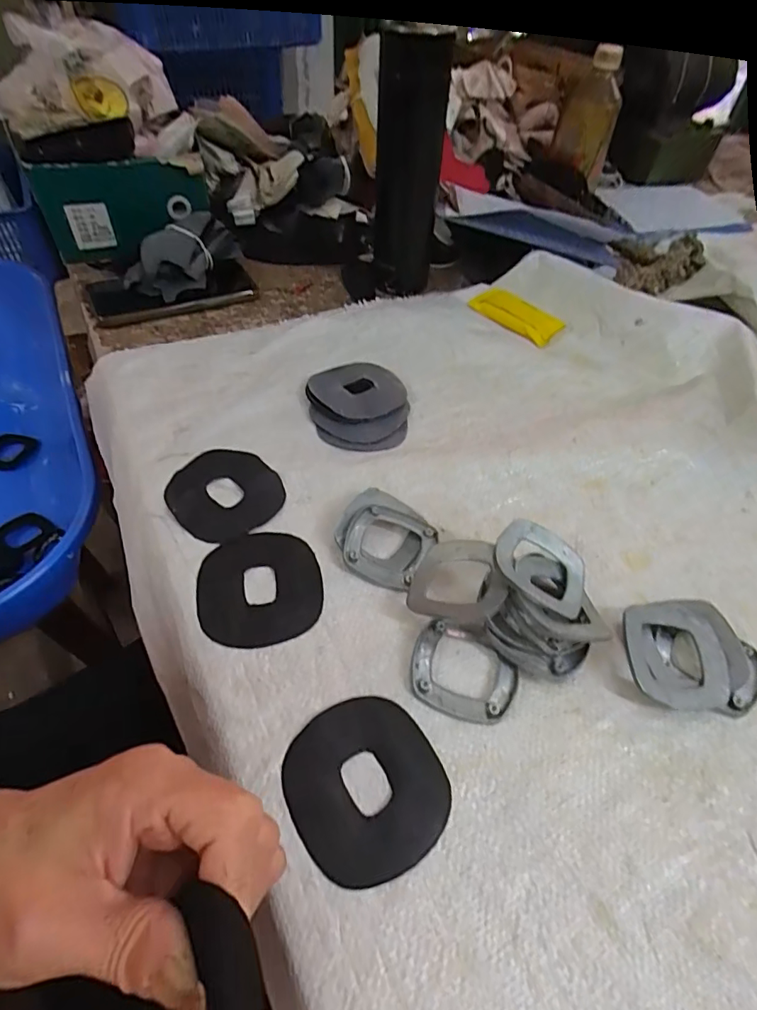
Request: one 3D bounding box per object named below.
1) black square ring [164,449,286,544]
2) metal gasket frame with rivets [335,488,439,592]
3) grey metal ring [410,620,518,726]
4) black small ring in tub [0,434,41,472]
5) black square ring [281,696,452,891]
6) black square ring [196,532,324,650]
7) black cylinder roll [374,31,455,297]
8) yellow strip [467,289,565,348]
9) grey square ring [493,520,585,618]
[{"bbox_3d":[-0.112,-0.010,0.373,0.078,0.006,0.075,38,57,24],"label":"black square ring"},{"bbox_3d":[0.005,0.021,0.353,0.062,0.016,0.065,22,52,14],"label":"metal gasket frame with rivets"},{"bbox_3d":[0.050,0.097,0.301,0.061,0.007,0.058,16,51,9],"label":"grey metal ring"},{"bbox_3d":[-0.516,-0.074,0.713,0.075,0.013,0.063,2,50,-3],"label":"black small ring in tub"},{"bbox_3d":[-0.006,0.141,0.261,0.077,0.005,0.079,-24,56,-23],"label":"black square ring"},{"bbox_3d":[-0.076,0.052,0.329,0.076,0.004,0.080,-6,51,-9],"label":"black square ring"},{"bbox_3d":[0.026,-0.337,0.521,0.069,0.207,0.069,2,50,-3],"label":"black cylinder roll"},{"bbox_3d":[0.148,-0.205,0.548,0.057,0.005,0.095,-35,61,-29],"label":"yellow strip"},{"bbox_3d":[0.102,0.037,0.316,0.060,0.006,0.060,29,48,-2],"label":"grey square ring"}]

